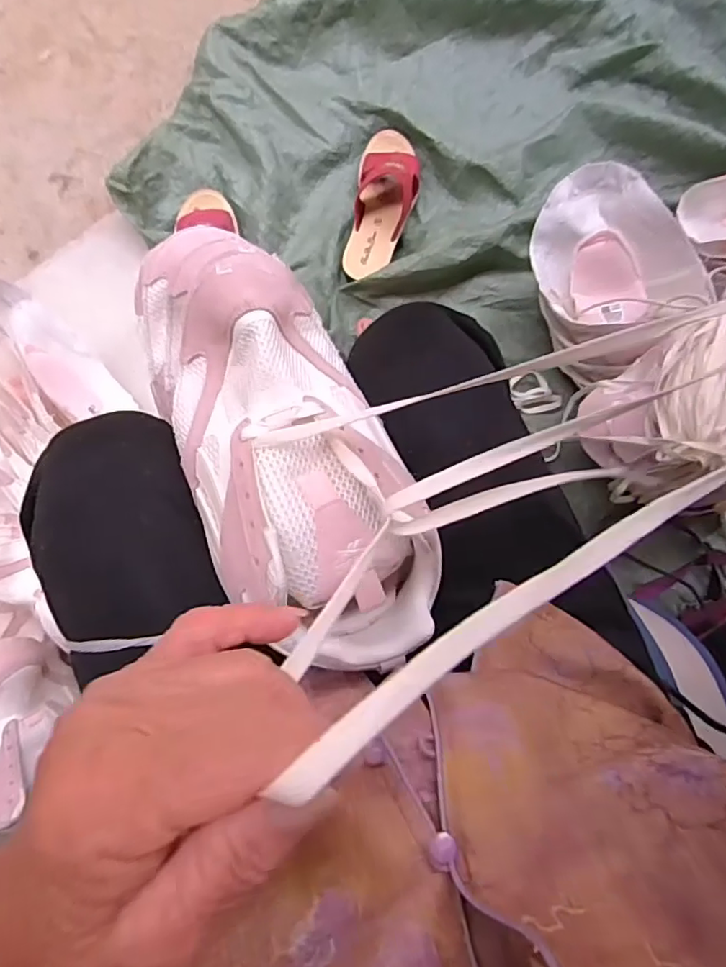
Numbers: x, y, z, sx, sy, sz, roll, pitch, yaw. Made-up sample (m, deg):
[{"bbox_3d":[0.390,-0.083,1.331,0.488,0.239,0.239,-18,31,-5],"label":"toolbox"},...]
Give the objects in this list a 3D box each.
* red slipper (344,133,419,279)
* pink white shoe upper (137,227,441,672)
[{"bbox_3d":[0.031,-0.399,0.804,0.089,0.060,0.229,9,84,-2],"label":"red slipper"},{"bbox_3d":[-0.053,-0.027,0.337,0.119,0.065,0.285,-28,86,-5],"label":"pink white shoe upper"}]

